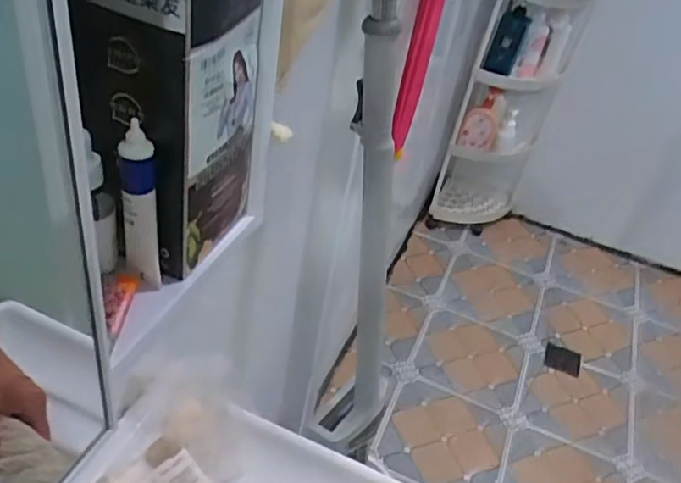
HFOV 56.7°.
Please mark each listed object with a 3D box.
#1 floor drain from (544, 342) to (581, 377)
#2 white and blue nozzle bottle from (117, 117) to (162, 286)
[{"bbox_3d":[0.653,0.347,1.855,0.100,0.010,0.103,18,38,15],"label":"floor drain"},{"bbox_3d":[-0.116,-0.020,0.365,0.021,0.105,0.015,-3,41,-18],"label":"white and blue nozzle bottle"}]

